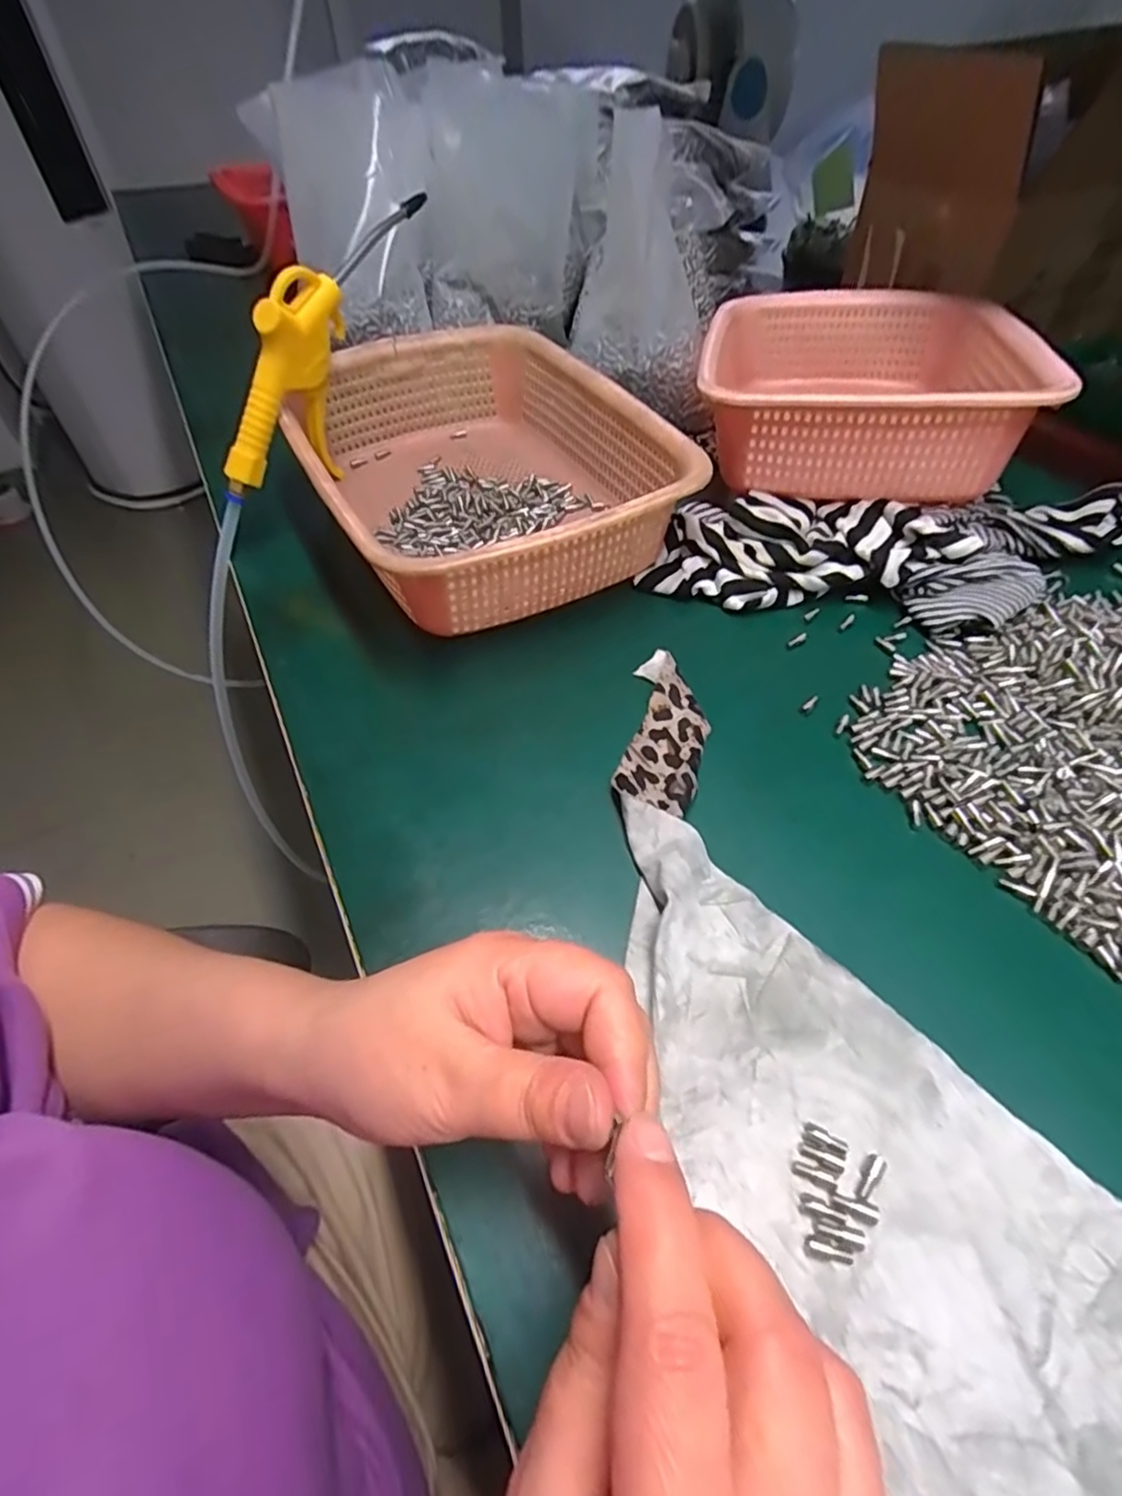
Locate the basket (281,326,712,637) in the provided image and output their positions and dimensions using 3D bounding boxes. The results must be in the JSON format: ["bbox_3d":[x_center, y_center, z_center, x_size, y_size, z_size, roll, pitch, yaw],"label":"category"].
[{"bbox_3d":[-0.057,-0.192,0.458,0.220,0.076,0.295,-24,53,-16],"label":"basket"}]

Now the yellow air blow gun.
[{"bbox_3d":[-0.158,-0.266,0.444,0.025,0.100,0.222,34,98,27],"label":"yellow air blow gun"}]

